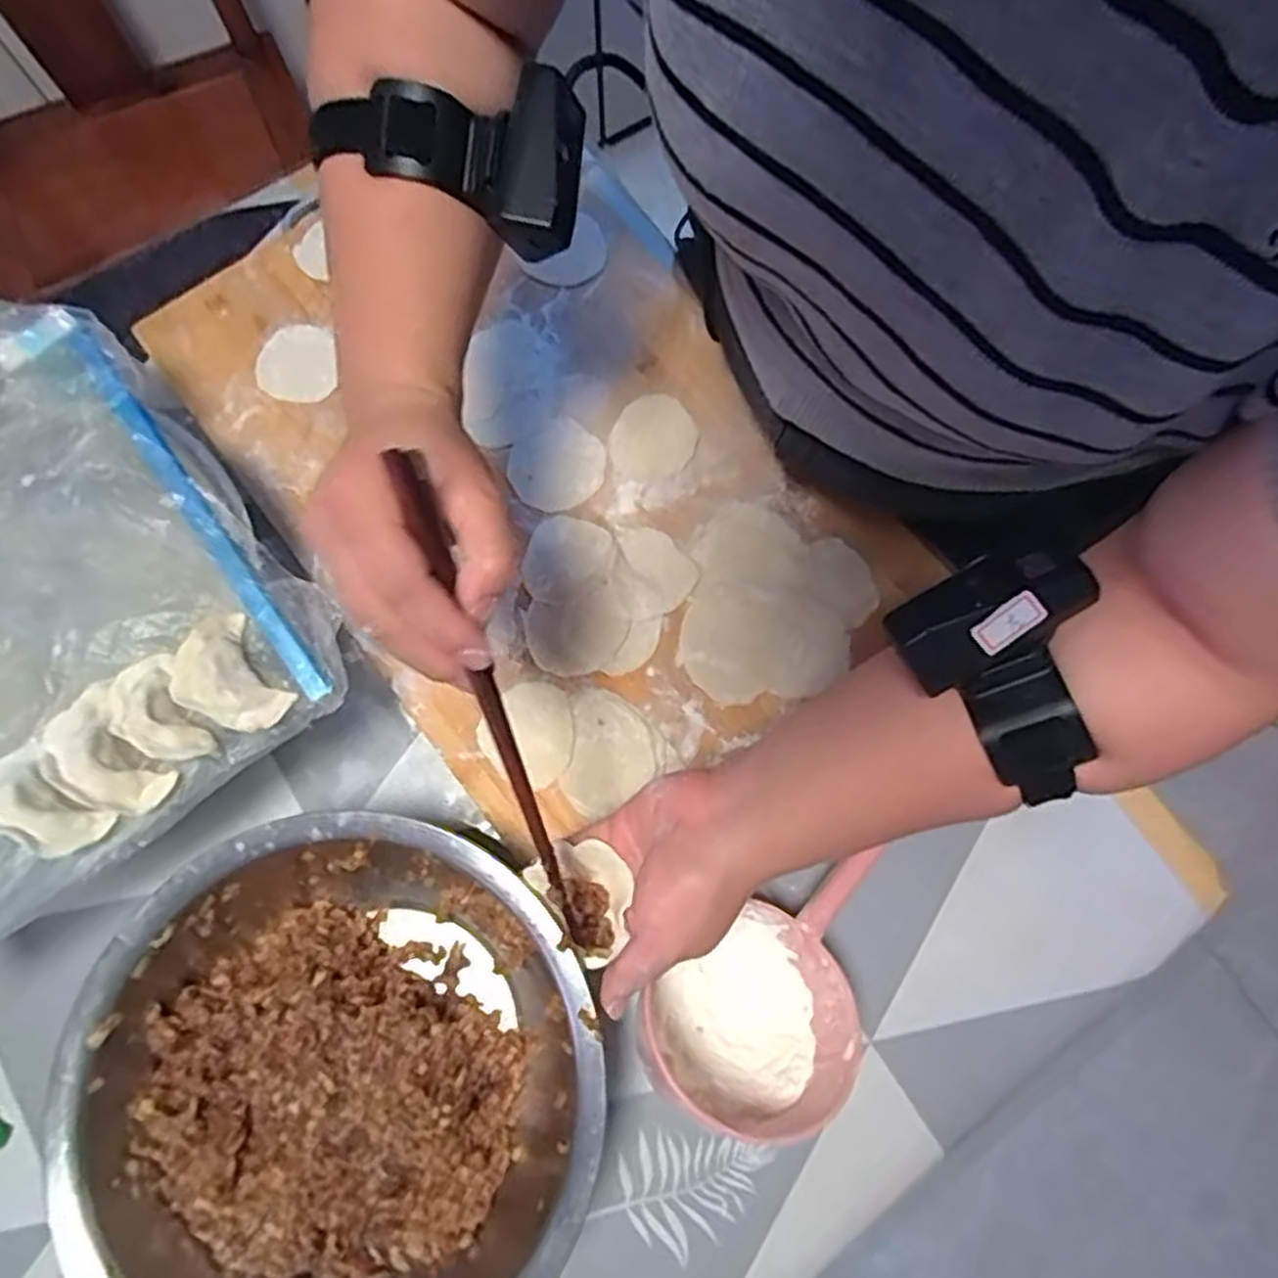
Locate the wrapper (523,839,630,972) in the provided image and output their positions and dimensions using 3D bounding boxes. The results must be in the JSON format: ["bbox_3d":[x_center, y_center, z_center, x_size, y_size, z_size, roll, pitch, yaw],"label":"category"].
[{"bbox_3d":[-0.031,0.132,0.401,0.058,0.019,0.049,35,77,10],"label":"wrapper"}]

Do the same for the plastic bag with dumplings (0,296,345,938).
[{"bbox_3d":[-0.366,-0.018,0.430,0.284,0.043,0.320,-37,80,-9],"label":"plastic bag with dumplings"}]

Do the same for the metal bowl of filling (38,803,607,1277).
[{"bbox_3d":[-0.155,0.242,0.425,0.261,0.099,0.268,0,76,-1],"label":"metal bowl of filling"}]

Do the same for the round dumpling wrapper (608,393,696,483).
[{"bbox_3d":[0.010,-0.146,0.566,0.058,0.004,0.070,26,77,5],"label":"round dumpling wrapper"}]

